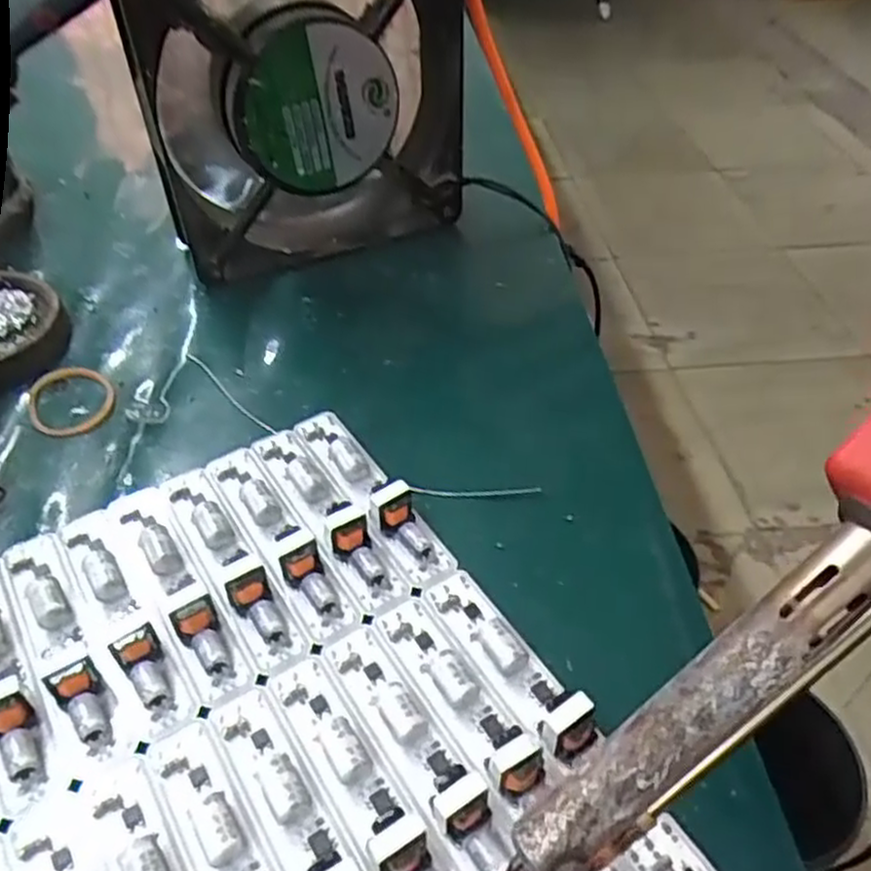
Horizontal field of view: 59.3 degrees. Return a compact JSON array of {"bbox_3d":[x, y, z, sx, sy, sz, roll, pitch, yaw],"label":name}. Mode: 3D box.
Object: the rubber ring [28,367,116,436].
[{"bbox_3d":[-0.127,-0.013,0.267,0.028,0.004,0.036,-20,48,-18],"label":"rubber ring"}]

